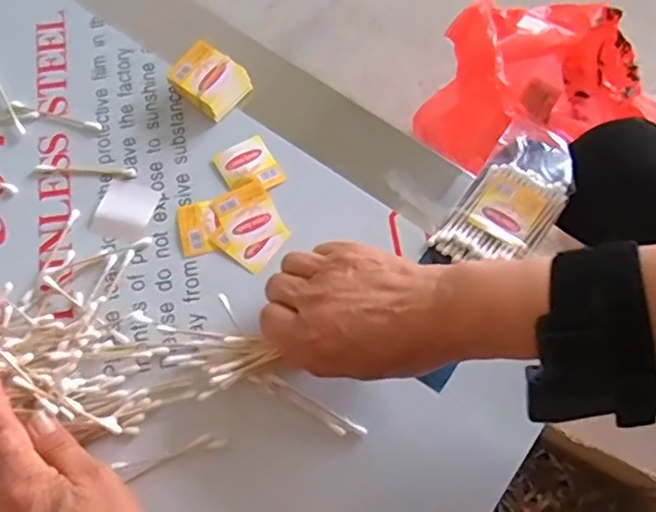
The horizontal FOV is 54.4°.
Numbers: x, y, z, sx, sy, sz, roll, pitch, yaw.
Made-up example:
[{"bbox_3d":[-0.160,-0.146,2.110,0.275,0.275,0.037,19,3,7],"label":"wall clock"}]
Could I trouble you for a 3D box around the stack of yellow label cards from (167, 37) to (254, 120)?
[{"bbox_3d":[-0.088,-0.130,0.477,0.051,0.023,0.042,37,74,12],"label":"stack of yellow label cards"}]

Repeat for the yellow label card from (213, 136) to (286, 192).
[{"bbox_3d":[-0.057,-0.065,0.465,0.039,0.004,0.044,-32,74,-11],"label":"yellow label card"}]

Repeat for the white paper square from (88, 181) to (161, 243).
[{"bbox_3d":[-0.144,-0.033,0.453,0.039,0.004,0.045,17,72,6],"label":"white paper square"}]

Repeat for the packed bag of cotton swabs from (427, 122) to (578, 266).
[{"bbox_3d":[0.131,-0.041,0.450,0.061,0.014,0.120,34,74,11],"label":"packed bag of cotton swabs"}]

